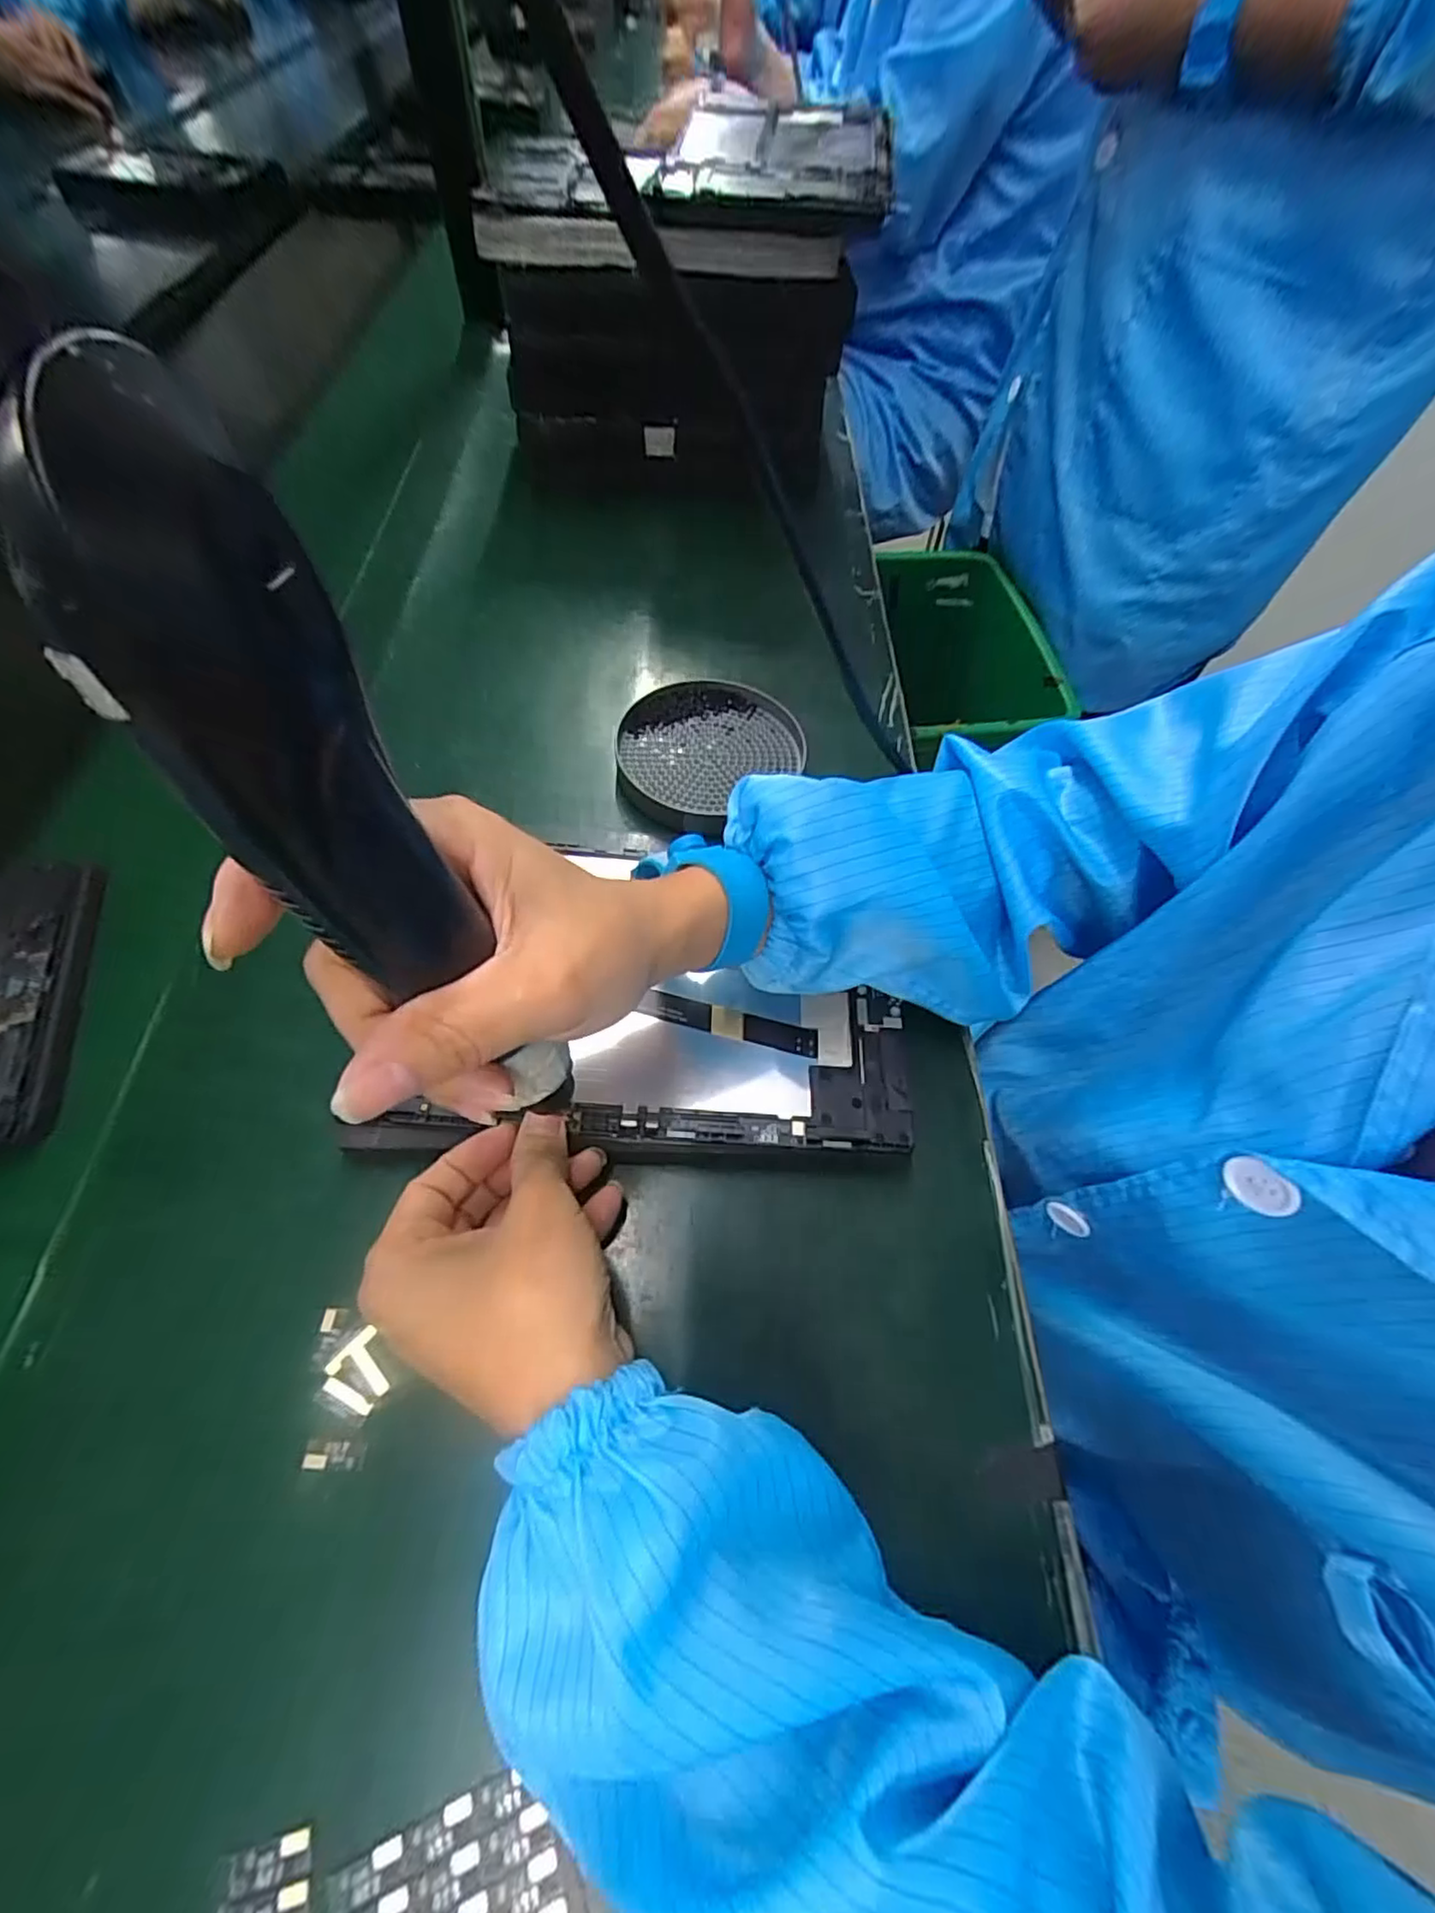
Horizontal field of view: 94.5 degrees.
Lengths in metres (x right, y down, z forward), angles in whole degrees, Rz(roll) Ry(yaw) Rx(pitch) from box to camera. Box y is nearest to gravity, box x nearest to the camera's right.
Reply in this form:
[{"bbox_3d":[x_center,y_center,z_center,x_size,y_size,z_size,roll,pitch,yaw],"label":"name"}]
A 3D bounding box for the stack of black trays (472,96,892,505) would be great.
[{"bbox_3d":[-0.028,-0.482,0.510,0.260,0.195,0.153,0,60,-2],"label":"stack of black trays"}]

